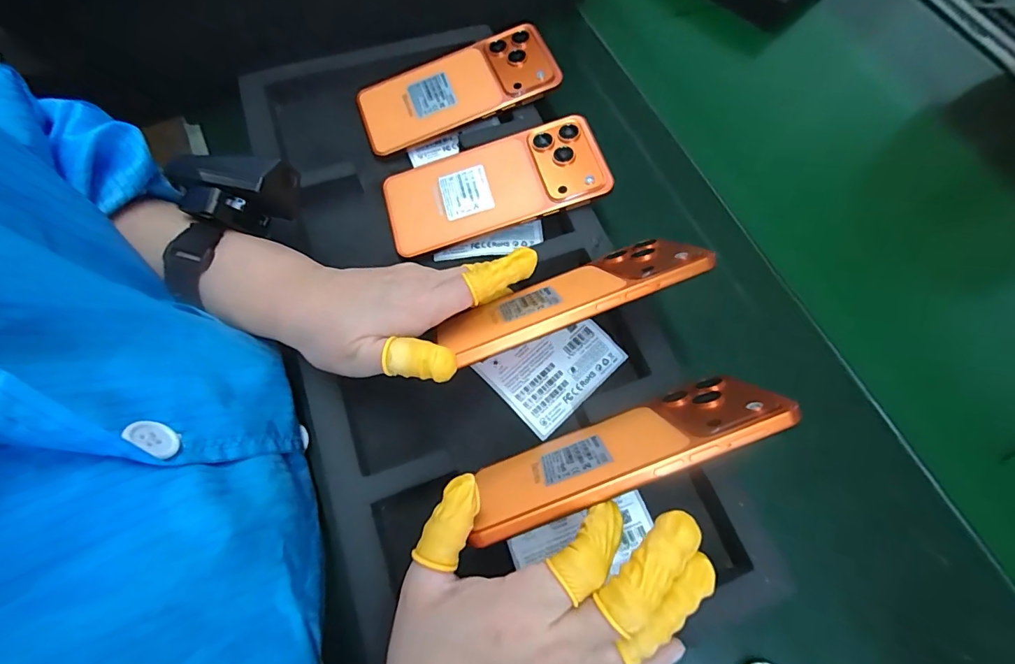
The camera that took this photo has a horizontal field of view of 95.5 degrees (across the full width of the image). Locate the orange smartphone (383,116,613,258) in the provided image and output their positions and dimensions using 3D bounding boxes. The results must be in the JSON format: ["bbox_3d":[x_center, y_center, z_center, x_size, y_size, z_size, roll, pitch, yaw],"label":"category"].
[{"bbox_3d":[-0.010,-0.109,0.346,0.163,0.011,0.074,-16,67,4],"label":"orange smartphone"}]

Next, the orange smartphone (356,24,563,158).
[{"bbox_3d":[-0.044,-0.205,0.386,0.164,0.007,0.074,-21,72,2],"label":"orange smartphone"}]

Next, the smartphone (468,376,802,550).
[{"bbox_3d":[0.057,0.059,0.234,0.150,0.069,0.009,-22,100,3],"label":"smartphone"}]

